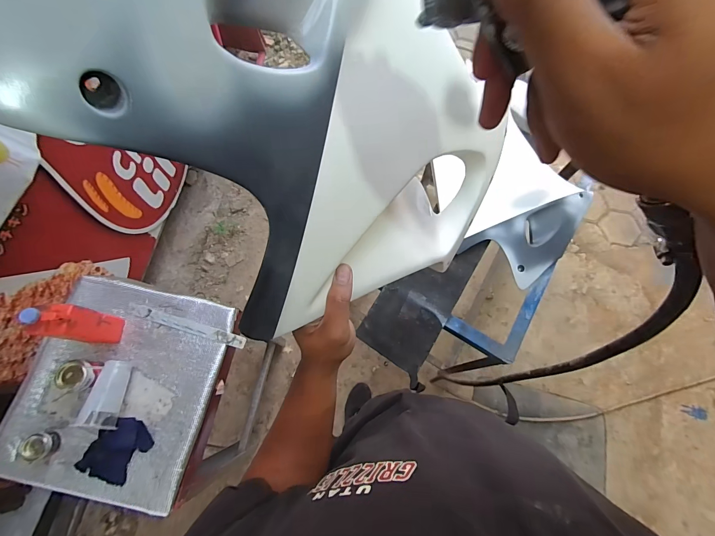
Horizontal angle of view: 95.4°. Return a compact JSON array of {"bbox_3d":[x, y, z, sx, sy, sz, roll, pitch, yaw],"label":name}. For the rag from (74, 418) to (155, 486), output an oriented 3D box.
[{"bbox_3d":[-0.588,0.448,0.799,0.116,0.035,0.143,31,74,10],"label":"rag"}]

